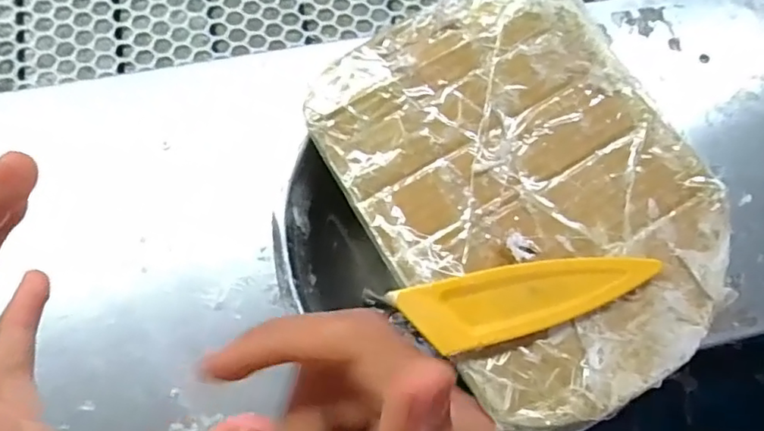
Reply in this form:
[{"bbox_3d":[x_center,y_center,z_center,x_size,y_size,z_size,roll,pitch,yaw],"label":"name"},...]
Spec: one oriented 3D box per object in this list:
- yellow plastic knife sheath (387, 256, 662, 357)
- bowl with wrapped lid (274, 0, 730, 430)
[{"bbox_3d":[0.069,0.037,0.263,0.119,0.008,0.033,-13,70,-7],"label":"yellow plastic knife sheath"},{"bbox_3d":[0.060,-0.002,0.307,0.219,0.071,0.227,1,69,-2],"label":"bowl with wrapped lid"}]

